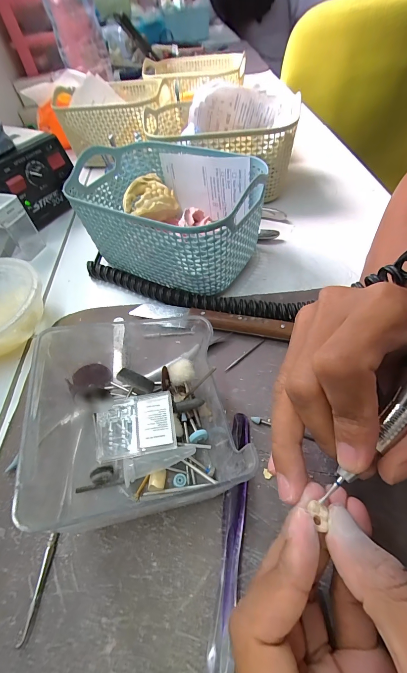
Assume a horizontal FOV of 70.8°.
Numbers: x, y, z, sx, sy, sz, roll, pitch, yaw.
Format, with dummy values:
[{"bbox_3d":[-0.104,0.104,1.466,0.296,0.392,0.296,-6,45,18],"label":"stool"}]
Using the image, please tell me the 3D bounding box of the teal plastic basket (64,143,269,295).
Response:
[{"bbox_3d":[-0.032,-0.113,0.277,0.164,0.085,0.116,22,59,22],"label":"teal plastic basket"}]

